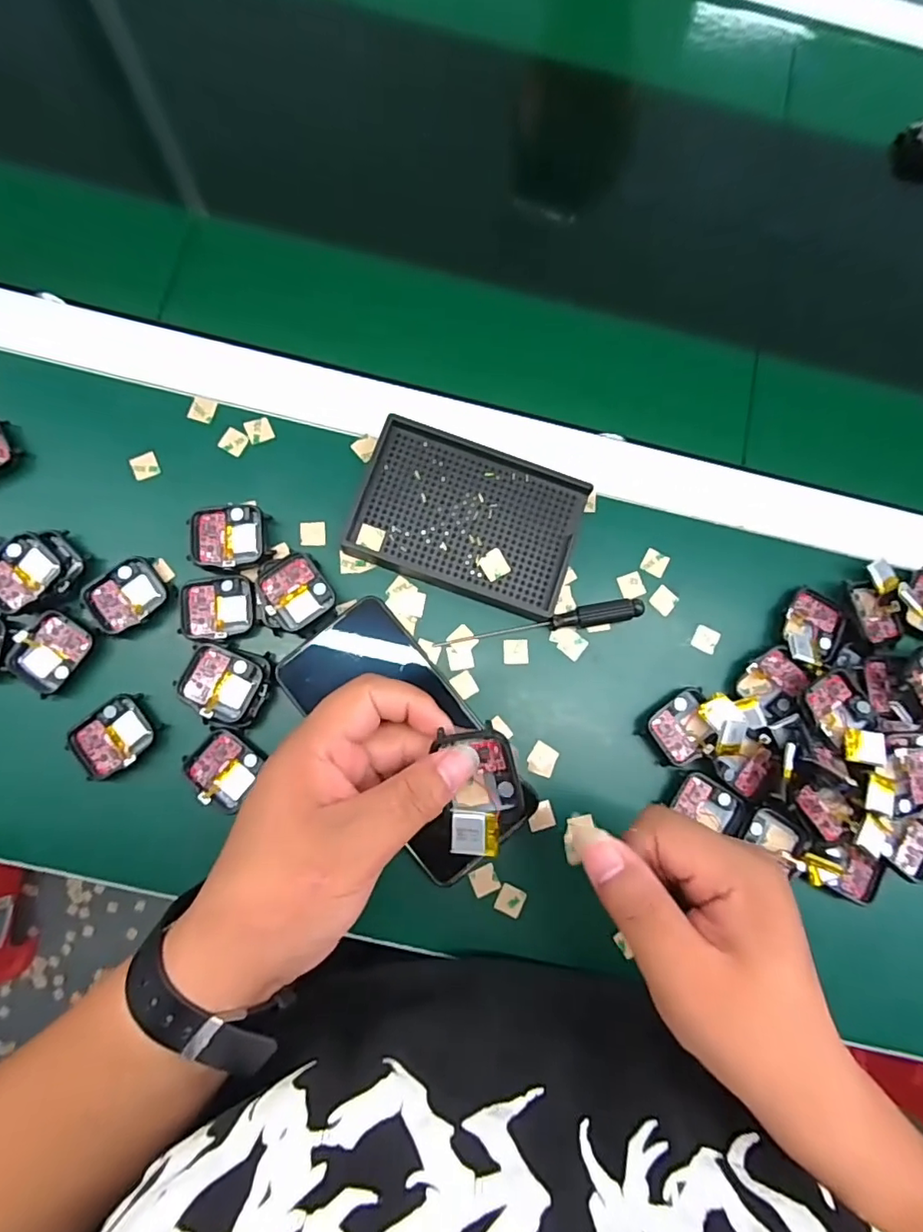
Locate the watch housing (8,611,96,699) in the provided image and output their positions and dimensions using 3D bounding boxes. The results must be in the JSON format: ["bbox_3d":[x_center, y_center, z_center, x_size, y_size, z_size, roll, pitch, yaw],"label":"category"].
[{"bbox_3d":[-0.242,0.022,0.325,0.036,0.006,0.046,30,81,1],"label":"watch housing"}]

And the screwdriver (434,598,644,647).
[{"bbox_3d":[0.050,0.005,0.347,0.128,0.014,0.014,-9,82,-5],"label":"screwdriver"}]

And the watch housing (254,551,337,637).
[{"bbox_3d":[-0.102,-0.013,0.336,0.043,0.012,0.043,-32,85,-8],"label":"watch housing"}]

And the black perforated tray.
[{"bbox_3d":[0.004,-0.062,0.352,0.135,0.019,0.092,19,80,-1],"label":"black perforated tray"}]

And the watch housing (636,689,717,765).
[{"bbox_3d":[0.137,0.071,0.345,0.045,0.014,0.037,-35,85,-8],"label":"watch housing"}]

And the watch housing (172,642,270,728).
[{"bbox_3d":[-0.139,0.041,0.324,0.047,0.014,0.040,16,81,-1],"label":"watch housing"}]

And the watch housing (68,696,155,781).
[{"bbox_3d":[-0.203,0.072,0.322,0.047,0.008,0.036,-36,85,-8],"label":"watch housing"}]

